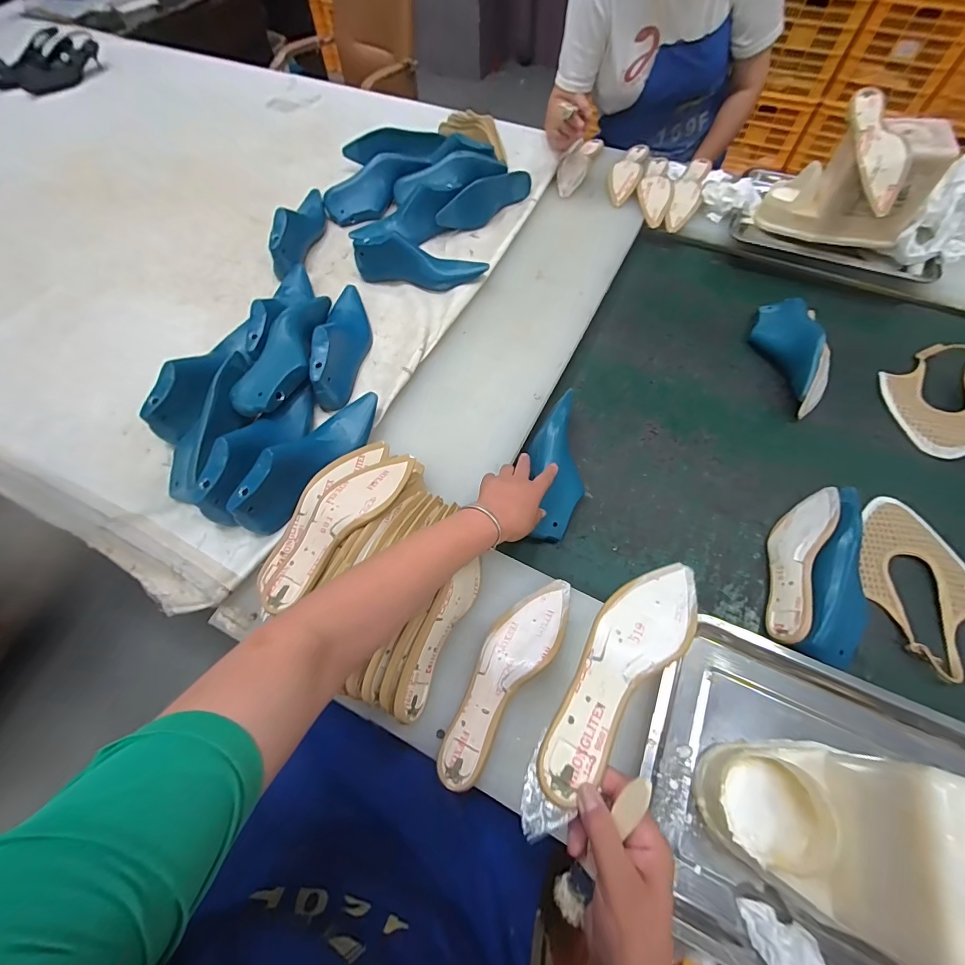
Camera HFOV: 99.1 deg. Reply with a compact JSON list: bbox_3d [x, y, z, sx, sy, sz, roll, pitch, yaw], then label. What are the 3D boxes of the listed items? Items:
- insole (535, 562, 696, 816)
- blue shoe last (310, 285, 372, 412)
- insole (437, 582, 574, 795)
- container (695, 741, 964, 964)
[{"bbox_3d":[0.127,0.161,0.374,0.069,0.036,0.243,36,65,18],"label":"insole"},{"bbox_3d":[-0.234,-0.247,0.685,0.069,0.078,0.271,-1,64,-3],"label":"blue shoe last"},{"bbox_3d":[0.027,0.211,0.469,0.069,0.035,0.243,33,69,17],"label":"insole"},{"bbox_3d":[0.323,0.296,0.339,0.208,0.187,0.144,24,67,13],"label":"container"}]

